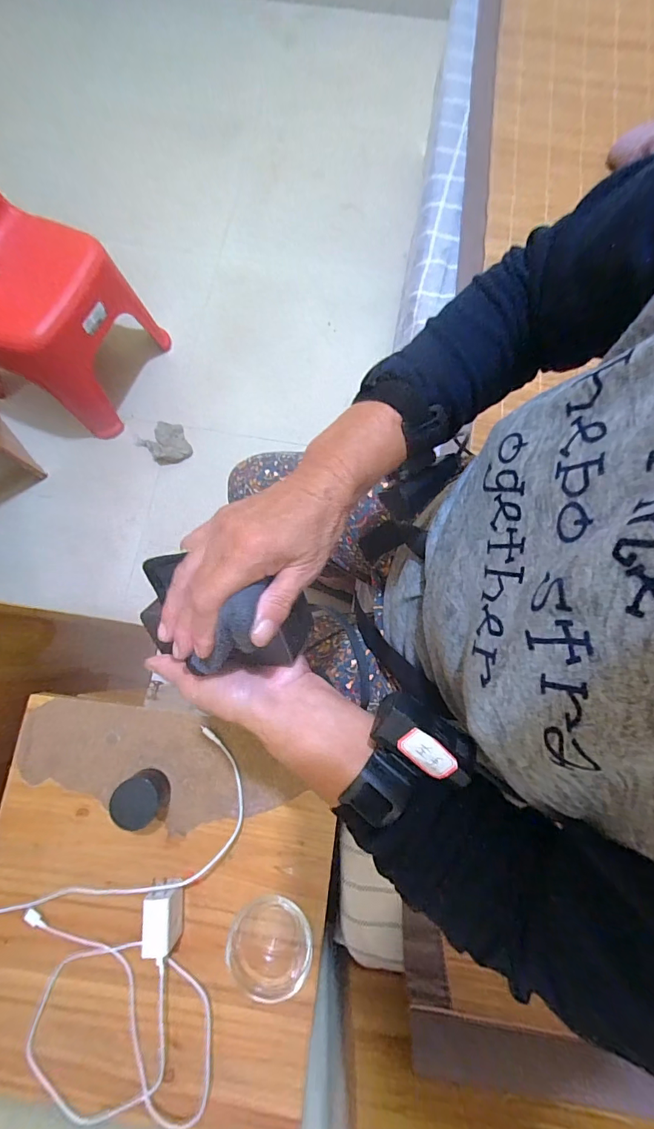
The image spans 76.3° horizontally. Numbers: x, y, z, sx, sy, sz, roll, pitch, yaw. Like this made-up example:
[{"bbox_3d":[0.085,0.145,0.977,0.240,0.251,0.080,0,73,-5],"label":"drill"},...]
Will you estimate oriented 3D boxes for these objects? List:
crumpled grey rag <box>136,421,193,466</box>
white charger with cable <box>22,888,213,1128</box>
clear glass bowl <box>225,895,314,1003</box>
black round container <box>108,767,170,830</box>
[{"bbox_3d":[-0.439,-0.333,1.150,0.116,0.018,0.125,-44,81,-9],"label":"crumpled grey rag"},{"bbox_3d":[-0.228,0.469,0.439,0.195,0.040,0.217,-8,77,-2],"label":"white charger with cable"},{"bbox_3d":[-0.064,0.418,0.454,0.094,0.029,0.080,-9,78,-2],"label":"clear glass bowl"},{"bbox_3d":[-0.217,0.274,0.485,0.050,0.043,0.053,0,77,0],"label":"black round container"}]

